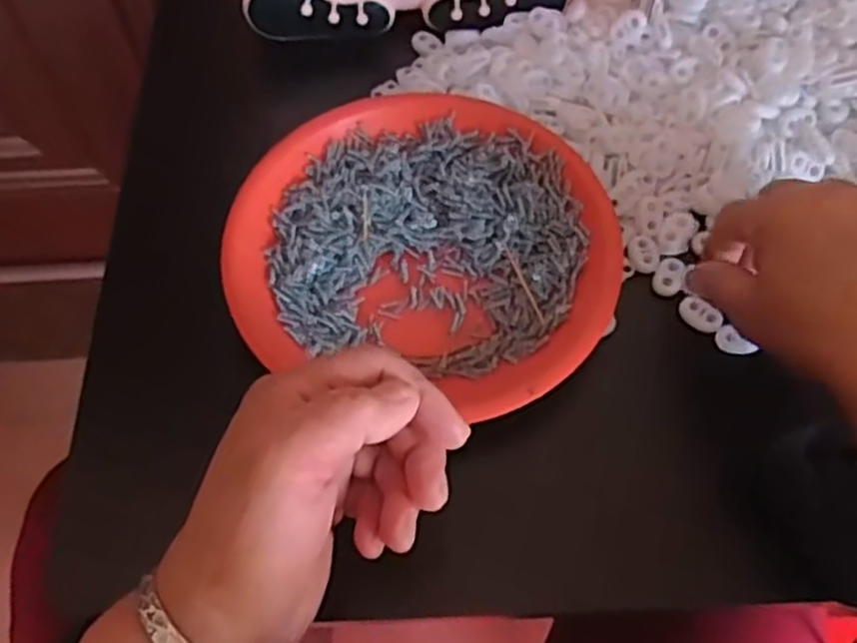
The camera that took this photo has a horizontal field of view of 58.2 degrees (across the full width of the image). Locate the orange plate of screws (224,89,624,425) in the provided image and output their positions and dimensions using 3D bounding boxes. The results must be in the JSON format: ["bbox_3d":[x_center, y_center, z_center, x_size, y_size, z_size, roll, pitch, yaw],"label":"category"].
[{"bbox_3d":[-0.001,-0.042,0.403,0.191,0.026,0.173,14,63,7],"label":"orange plate of screws"}]

